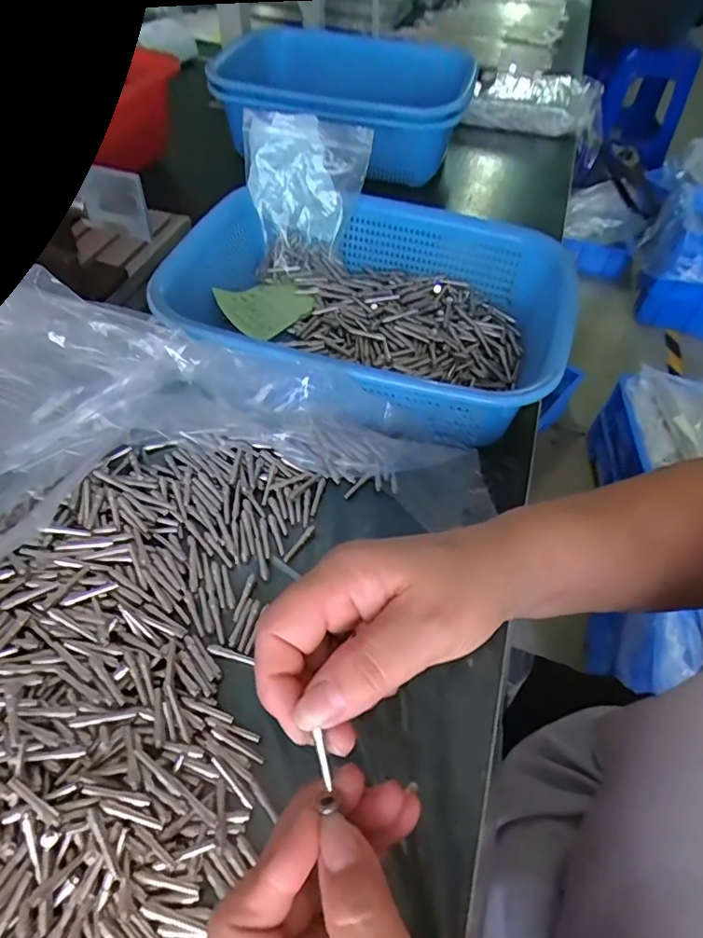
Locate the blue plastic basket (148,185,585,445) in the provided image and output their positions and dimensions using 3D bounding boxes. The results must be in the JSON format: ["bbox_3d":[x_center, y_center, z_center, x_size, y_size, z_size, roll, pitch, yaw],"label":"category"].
[{"bbox_3d":[0.012,-0.131,0.418,0.299,0.069,0.206,16,53,7],"label":"blue plastic basket"}]

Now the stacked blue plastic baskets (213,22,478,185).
[{"bbox_3d":[0.014,-0.430,0.644,0.237,0.087,0.214,19,56,10],"label":"stacked blue plastic baskets"}]

